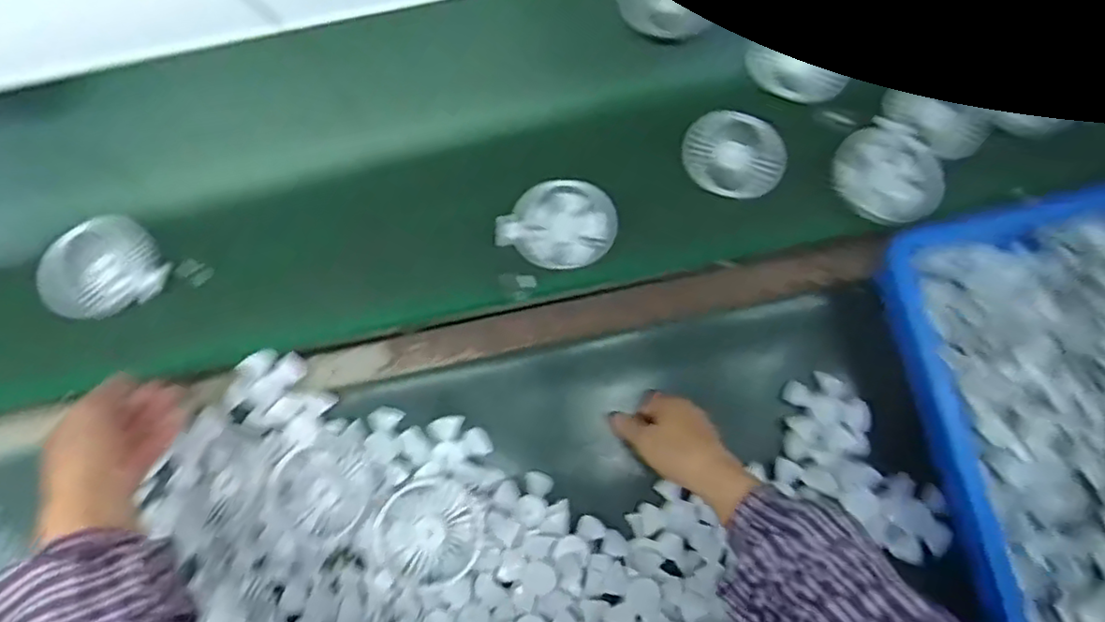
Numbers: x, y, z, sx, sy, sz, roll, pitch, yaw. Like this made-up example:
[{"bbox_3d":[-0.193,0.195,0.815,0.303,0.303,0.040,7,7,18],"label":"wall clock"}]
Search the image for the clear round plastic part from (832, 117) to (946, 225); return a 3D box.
[{"bbox_3d":[0.353,-0.145,0.666,0.109,0.026,0.105,0,79,0],"label":"clear round plastic part"}]

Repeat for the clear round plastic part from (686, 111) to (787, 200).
[{"bbox_3d":[0.196,-0.169,0.686,0.104,0.012,0.097,0,79,0],"label":"clear round plastic part"}]

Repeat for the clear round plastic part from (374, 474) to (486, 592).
[{"bbox_3d":[-0.111,0.202,0.584,0.092,0.019,0.096,1,78,-5],"label":"clear round plastic part"}]

